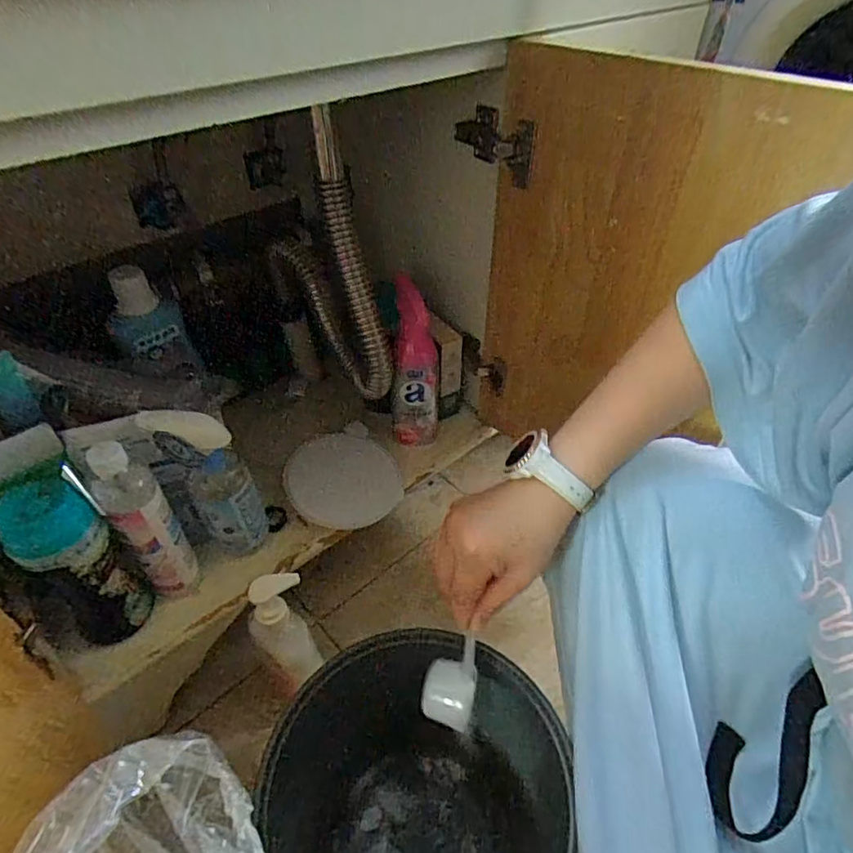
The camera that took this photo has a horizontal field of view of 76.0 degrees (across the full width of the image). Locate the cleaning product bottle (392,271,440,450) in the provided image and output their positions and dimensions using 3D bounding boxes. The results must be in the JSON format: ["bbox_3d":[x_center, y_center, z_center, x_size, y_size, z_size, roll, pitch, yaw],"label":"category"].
[{"bbox_3d":[-0.015,-0.079,0.732,0.062,0.216,0.085,-1,44,-2],"label":"cleaning product bottle"}]

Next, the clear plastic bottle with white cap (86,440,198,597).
[{"bbox_3d":[-0.284,0.095,0.552,0.052,0.183,0.058,-32,53,-29],"label":"clear plastic bottle with white cap"}]

